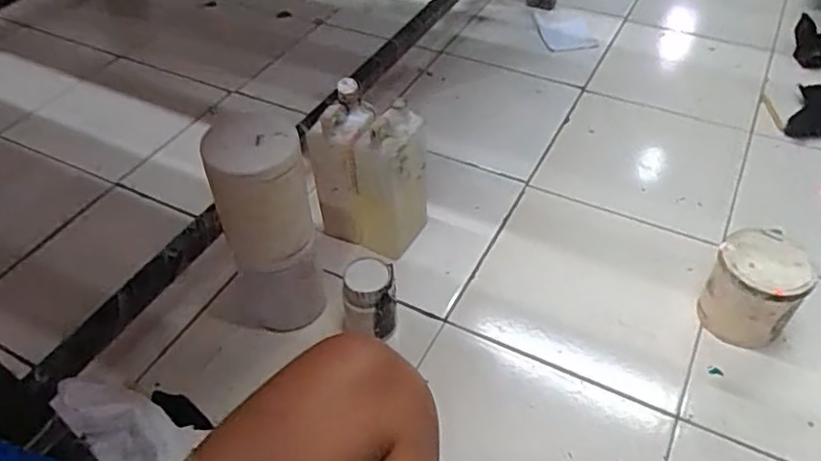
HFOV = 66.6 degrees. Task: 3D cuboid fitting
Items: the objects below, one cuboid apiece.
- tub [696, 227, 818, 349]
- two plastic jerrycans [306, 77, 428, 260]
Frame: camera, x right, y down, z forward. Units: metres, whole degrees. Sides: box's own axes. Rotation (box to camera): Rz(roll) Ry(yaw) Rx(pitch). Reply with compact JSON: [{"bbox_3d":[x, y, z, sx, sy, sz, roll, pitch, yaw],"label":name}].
[{"bbox_3d":[0.427,0.074,0.778,0.101,0.118,0.111,-1,46,1],"label":"tub"},{"bbox_3d":[-0.057,-0.064,0.882,0.139,0.246,0.088,17,49,18],"label":"two plastic jerrycans"}]

